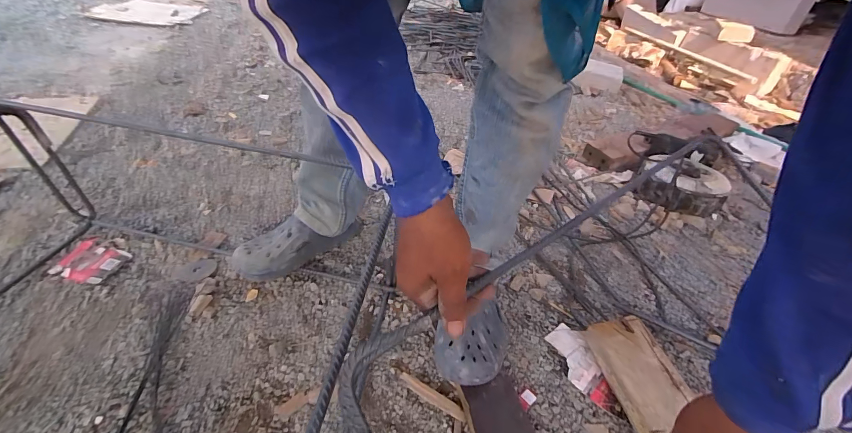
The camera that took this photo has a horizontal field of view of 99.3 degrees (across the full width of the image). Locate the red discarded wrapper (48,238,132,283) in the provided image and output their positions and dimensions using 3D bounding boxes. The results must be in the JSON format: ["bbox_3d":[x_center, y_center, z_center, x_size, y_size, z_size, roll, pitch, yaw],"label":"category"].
[{"bbox_3d":[-0.651,0.087,0.702,0.113,0.005,0.089,14,41,10],"label":"red discarded wrapper"}]

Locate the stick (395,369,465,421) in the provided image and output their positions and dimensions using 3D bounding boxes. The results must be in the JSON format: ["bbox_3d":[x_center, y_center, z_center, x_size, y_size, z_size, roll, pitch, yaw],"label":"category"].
[{"bbox_3d":[0.004,0.274,0.557,0.122,0.009,0.017,24,44,20],"label":"stick"}]

